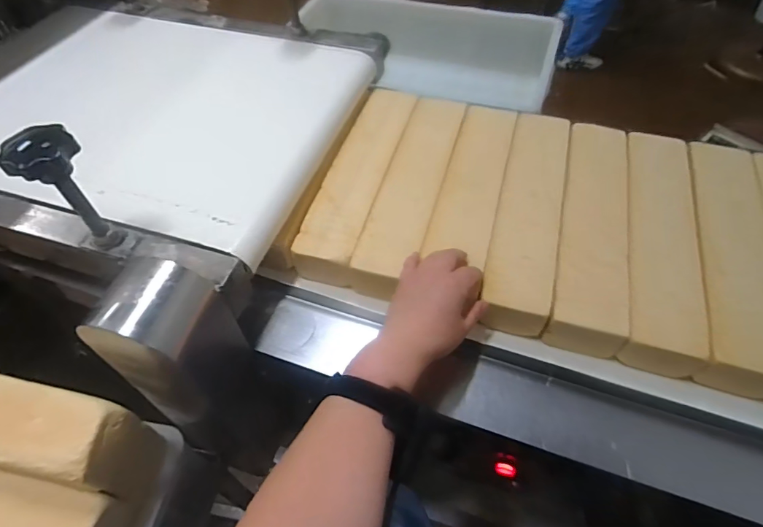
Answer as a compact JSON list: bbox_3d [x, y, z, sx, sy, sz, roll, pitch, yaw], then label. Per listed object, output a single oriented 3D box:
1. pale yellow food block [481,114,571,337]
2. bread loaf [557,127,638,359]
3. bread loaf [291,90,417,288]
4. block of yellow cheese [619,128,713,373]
[{"bbox_3d":[0.191,-0.075,0.595,0.077,0.052,0.342,13,59,10],"label":"pale yellow food block"},{"bbox_3d":[0.265,-0.047,0.584,0.078,0.065,0.349,13,54,9],"label":"bread loaf"},{"bbox_3d":[-0.027,-0.123,0.654,0.083,0.055,0.364,12,54,9],"label":"bread loaf"},{"bbox_3d":[0.339,-0.029,0.568,0.078,0.064,0.348,14,54,10],"label":"block of yellow cheese"}]

